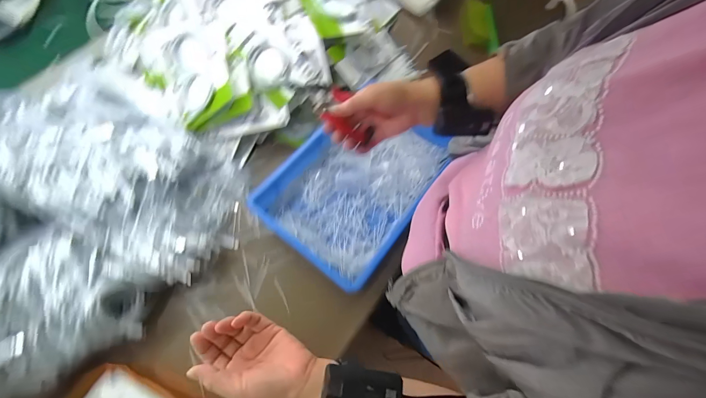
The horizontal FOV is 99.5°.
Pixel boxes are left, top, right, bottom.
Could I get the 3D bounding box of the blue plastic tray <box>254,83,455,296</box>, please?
[{"bbox_3d":[0.016,-0.038,0.577,0.241,0.054,0.353,36,69,12],"label":"blue plastic tray"}]

